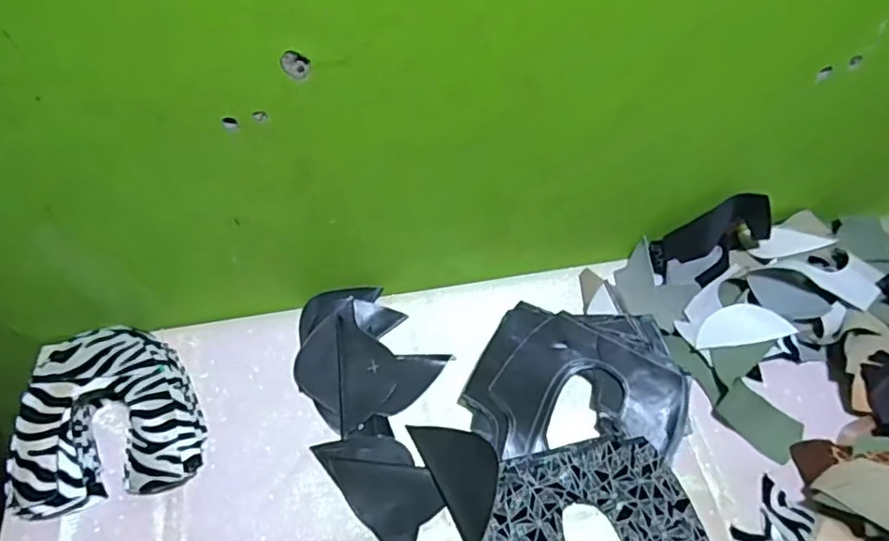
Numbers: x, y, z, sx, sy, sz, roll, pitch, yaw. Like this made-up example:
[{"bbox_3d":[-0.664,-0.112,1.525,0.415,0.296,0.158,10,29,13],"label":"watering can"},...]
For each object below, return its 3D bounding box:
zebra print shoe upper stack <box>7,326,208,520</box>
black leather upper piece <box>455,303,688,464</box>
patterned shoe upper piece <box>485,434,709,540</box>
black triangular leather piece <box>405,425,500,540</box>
[{"bbox_3d":[-0.342,0.140,0.600,0.171,0.071,0.181,-14,59,-8],"label":"zebra print shoe upper stack"},{"bbox_3d":[0.135,0.115,0.632,0.215,0.038,0.152,-1,58,0],"label":"black leather upper piece"},{"bbox_3d":[0.144,0.259,0.552,0.196,0.024,0.191,-15,59,-9],"label":"patterned shoe upper piece"},{"bbox_3d":[0.021,0.199,0.590,0.065,0.006,0.130,-32,57,0],"label":"black triangular leather piece"}]

